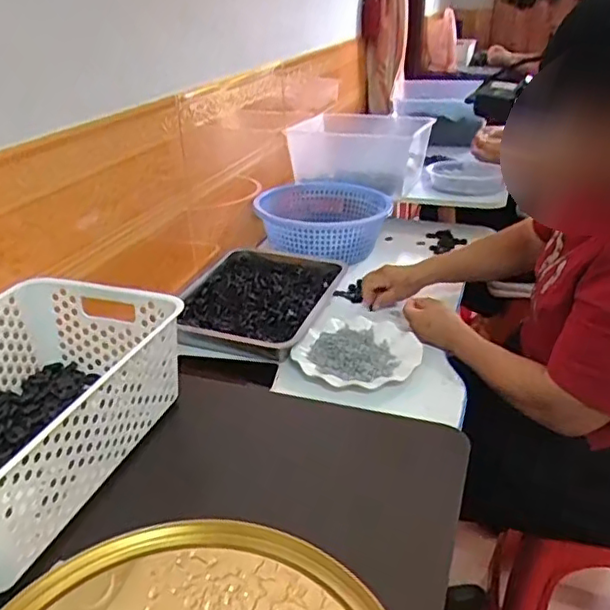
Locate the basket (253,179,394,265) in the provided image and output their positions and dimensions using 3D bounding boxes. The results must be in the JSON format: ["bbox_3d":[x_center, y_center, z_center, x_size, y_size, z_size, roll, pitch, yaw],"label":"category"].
[{"bbox_3d":[0.038,-0.189,1.251,0.260,0.090,0.281,7,29,14],"label":"basket"}]

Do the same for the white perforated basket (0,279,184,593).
[{"bbox_3d":[-0.263,0.091,0.557,0.201,0.100,0.295,10,30,18],"label":"white perforated basket"}]

